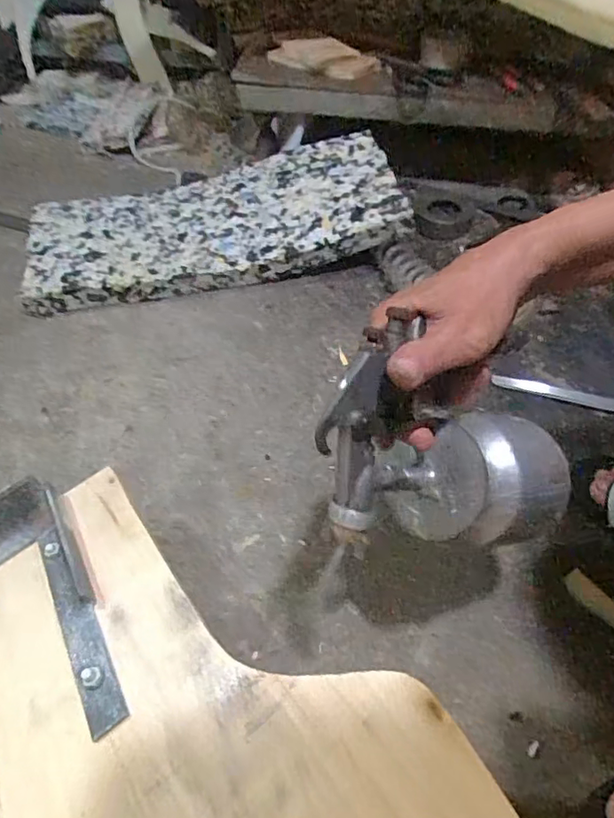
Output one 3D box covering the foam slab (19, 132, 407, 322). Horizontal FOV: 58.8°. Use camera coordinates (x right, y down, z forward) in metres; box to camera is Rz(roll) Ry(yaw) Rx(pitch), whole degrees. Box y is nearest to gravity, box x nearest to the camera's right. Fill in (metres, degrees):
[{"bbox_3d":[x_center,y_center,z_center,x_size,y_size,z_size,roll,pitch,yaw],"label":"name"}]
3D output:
[{"bbox_3d":[-0.156,-0.324,0.923,0.614,0.061,0.283,-13,57,-2],"label":"foam slab"}]

